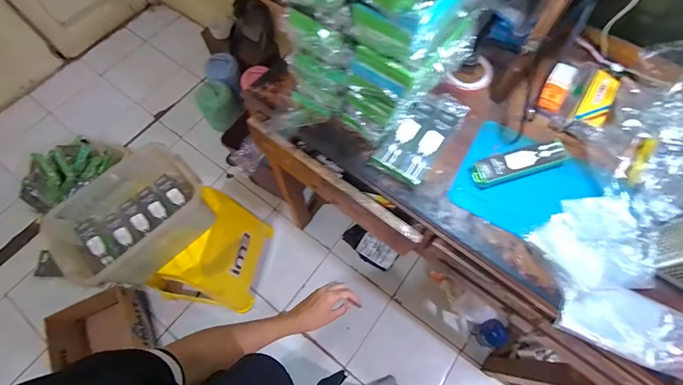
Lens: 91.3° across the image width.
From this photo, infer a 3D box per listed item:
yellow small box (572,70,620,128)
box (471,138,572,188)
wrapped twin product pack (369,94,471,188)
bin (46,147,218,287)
[{"bbox_3d":[0.470,-0.173,0.610,0.047,0.016,0.137,30,70,13],"label":"yellow small box"},{"bbox_3d":[0.311,-0.052,0.589,0.173,0.027,0.046,-16,67,-6],"label":"box"},{"bbox_3d":[0.148,-0.107,0.612,0.092,0.036,0.206,33,71,14],"label":"wrapped twin product pack"},{"bbox_3d":[-0.497,0.068,0.821,0.338,0.162,0.201,-42,72,-16],"label":"bin"}]

